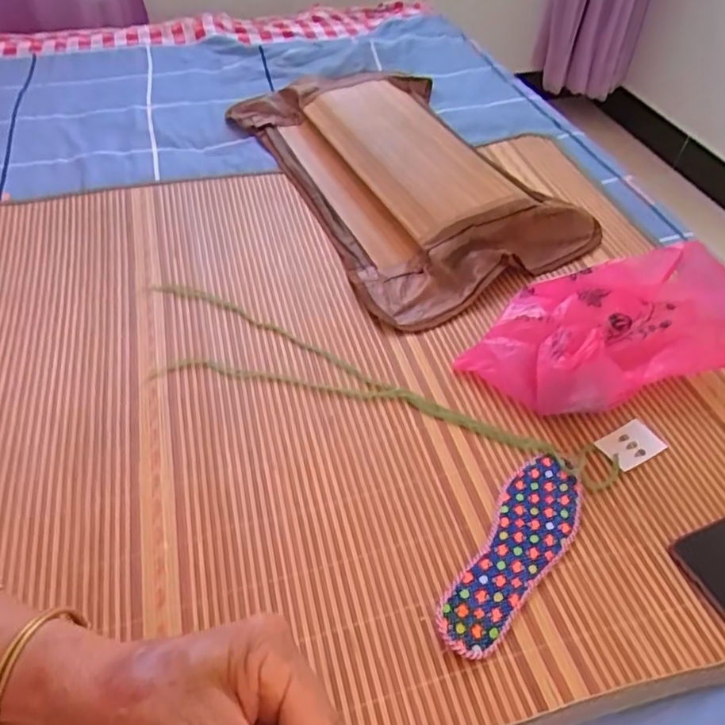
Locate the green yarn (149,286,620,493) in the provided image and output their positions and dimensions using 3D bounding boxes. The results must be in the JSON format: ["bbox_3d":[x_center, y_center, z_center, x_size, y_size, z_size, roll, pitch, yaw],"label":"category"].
[{"bbox_3d":[-0.013,0.025,0.654,0.574,0.020,0.137,16,51,15],"label":"green yarn"}]

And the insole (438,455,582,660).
[{"bbox_3d":[0.135,0.163,0.511,0.065,0.014,0.208,31,54,24],"label":"insole"}]

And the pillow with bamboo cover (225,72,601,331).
[{"bbox_3d":[0.051,-0.330,0.915,0.365,0.080,0.624,-21,52,-19],"label":"pillow with bamboo cover"}]

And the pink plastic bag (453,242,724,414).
[{"bbox_3d":[0.259,-0.041,0.641,0.291,0.089,0.167,-11,49,-12],"label":"pink plastic bag"}]

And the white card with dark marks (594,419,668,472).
[{"bbox_3d":[0.274,0.083,0.588,0.061,0.004,0.041,-21,52,-20],"label":"white card with dark marks"}]

